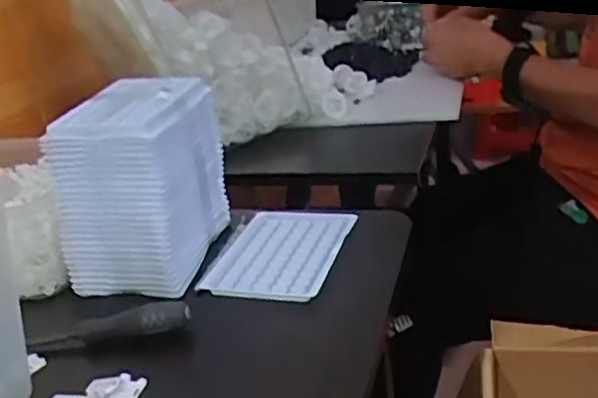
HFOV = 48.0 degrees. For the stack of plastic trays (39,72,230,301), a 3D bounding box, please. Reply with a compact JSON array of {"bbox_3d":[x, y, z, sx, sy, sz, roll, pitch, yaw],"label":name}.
[{"bbox_3d":[-0.128,-0.017,0.561,0.101,0.140,0.127,0,26,15],"label":"stack of plastic trays"}]

